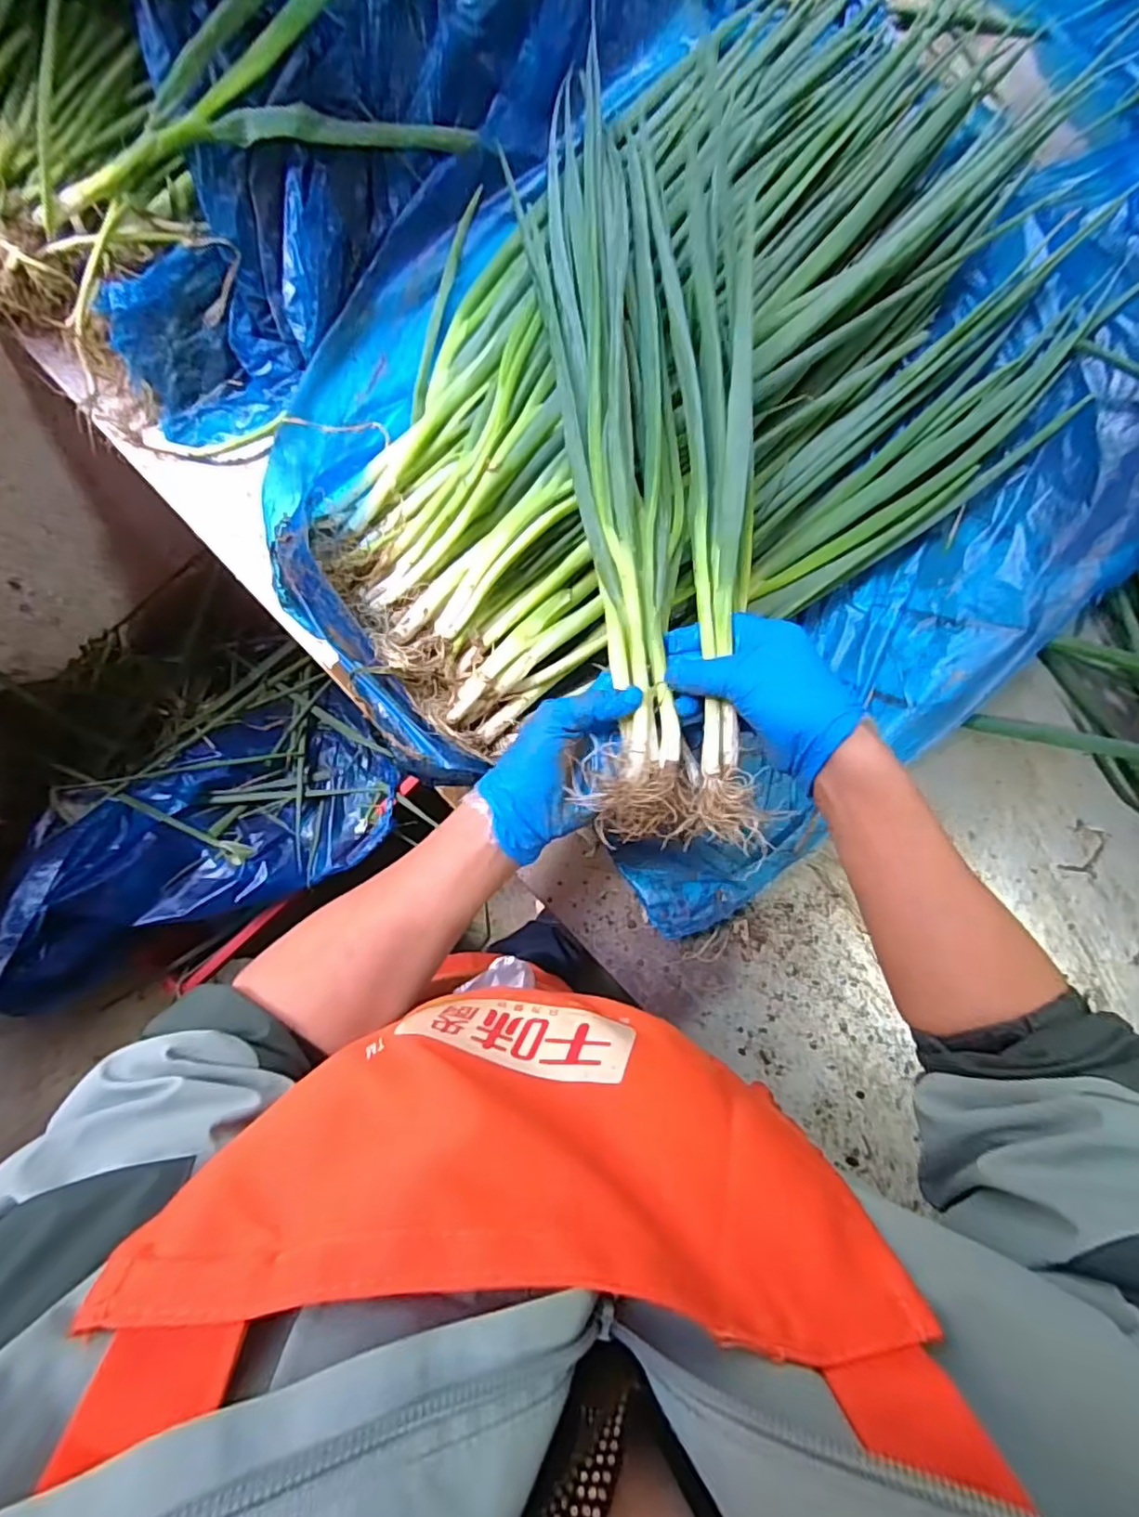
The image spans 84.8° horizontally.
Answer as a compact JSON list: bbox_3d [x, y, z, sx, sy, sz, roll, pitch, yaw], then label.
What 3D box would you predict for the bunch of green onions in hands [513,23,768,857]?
[{"bbox_3d":[0.058,-0.249,0.454,0.146,0.055,0.605,-2,77,-3],"label":"bunch of green onions in hands"}]

